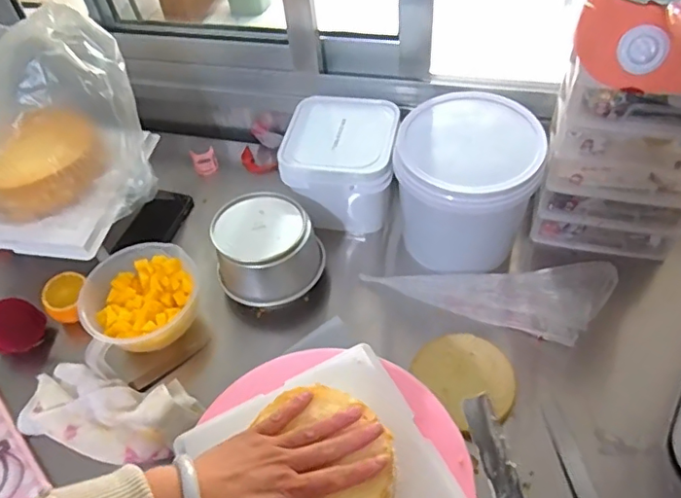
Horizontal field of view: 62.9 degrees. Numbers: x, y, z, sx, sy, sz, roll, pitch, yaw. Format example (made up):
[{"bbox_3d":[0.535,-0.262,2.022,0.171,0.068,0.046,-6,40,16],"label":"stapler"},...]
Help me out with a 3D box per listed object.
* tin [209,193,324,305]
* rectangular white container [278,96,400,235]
[{"bbox_3d":[-0.109,-0.007,0.804,0.146,0.083,0.150,-3,51,3],"label":"tin"},{"bbox_3d":[0.003,-0.123,0.895,0.172,0.161,0.179,5,52,9],"label":"rectangular white container"}]

